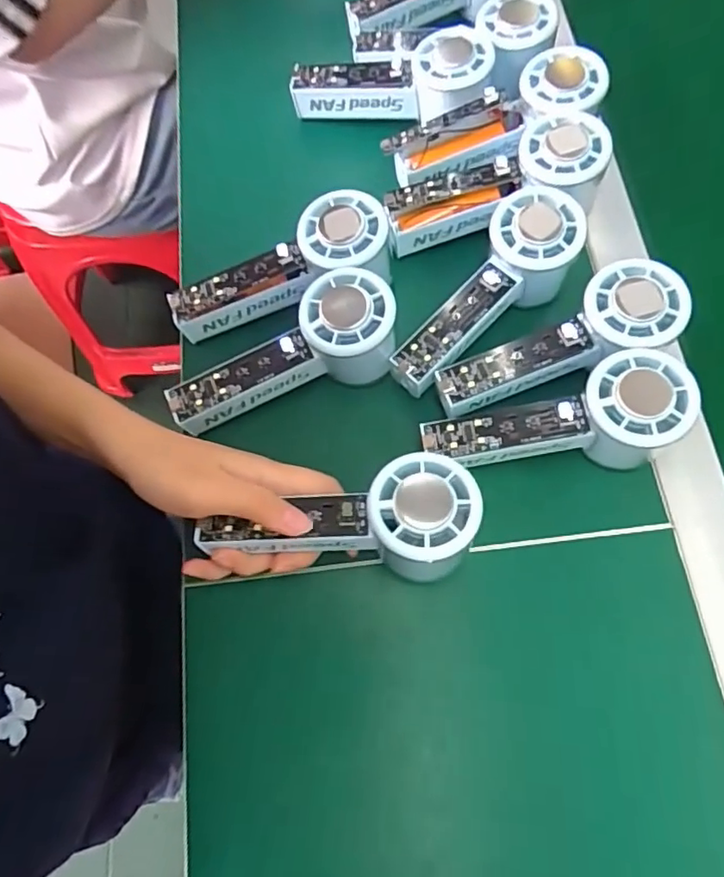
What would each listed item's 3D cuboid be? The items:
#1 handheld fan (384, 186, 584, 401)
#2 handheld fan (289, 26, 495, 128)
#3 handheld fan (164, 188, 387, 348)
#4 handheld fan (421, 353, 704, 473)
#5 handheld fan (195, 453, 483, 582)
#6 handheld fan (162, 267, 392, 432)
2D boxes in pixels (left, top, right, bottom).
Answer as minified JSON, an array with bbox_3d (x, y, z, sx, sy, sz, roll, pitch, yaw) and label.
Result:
[{"bbox_3d":[0.080,-0.092,0.383,0.056,0.051,0.154,44,92,15],"label":"handheld fan"},{"bbox_3d":[0.020,-0.264,0.437,0.153,0.045,0.058,3,70,21],"label":"handheld fan"},{"bbox_3d":[-0.052,-0.107,0.381,0.150,0.037,0.057,-25,71,10],"label":"handheld fan"},{"bbox_3d":[0.115,-0.008,0.352,0.151,0.056,0.056,-11,70,12],"label":"handheld fan"},{"bbox_3d":[-0.010,0.048,0.322,0.146,0.051,0.056,-7,70,11],"label":"handheld fan"},{"bbox_3d":[-0.045,-0.047,0.371,0.150,0.054,0.058,-26,71,9],"label":"handheld fan"}]

